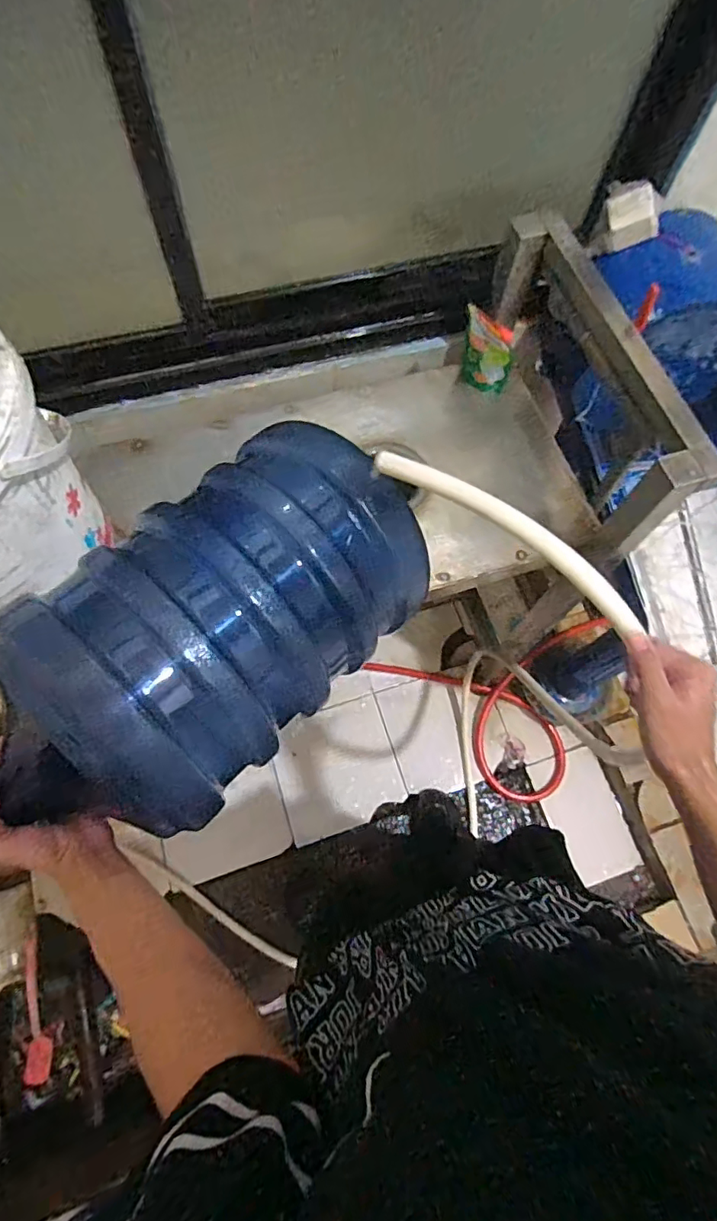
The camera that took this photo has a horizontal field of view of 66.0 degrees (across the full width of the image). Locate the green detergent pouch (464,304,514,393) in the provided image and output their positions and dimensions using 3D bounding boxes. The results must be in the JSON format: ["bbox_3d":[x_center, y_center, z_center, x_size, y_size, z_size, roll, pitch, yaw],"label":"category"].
[{"bbox_3d":[0.193,-0.392,0.836,0.089,0.128,0.030,43,74,12],"label":"green detergent pouch"}]

